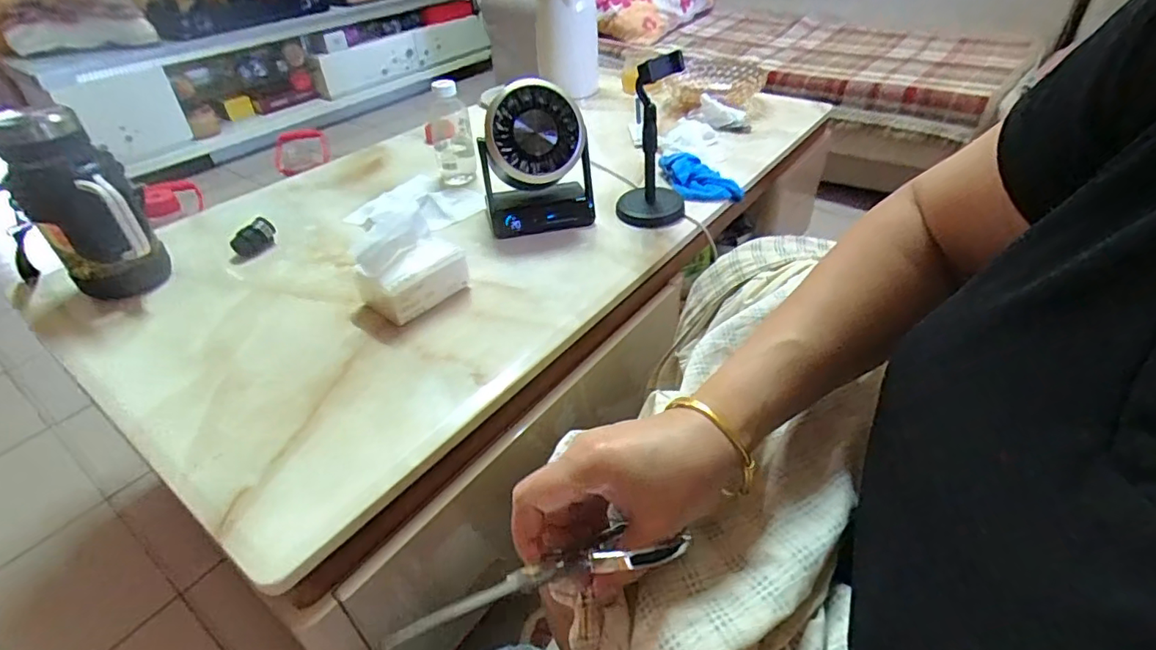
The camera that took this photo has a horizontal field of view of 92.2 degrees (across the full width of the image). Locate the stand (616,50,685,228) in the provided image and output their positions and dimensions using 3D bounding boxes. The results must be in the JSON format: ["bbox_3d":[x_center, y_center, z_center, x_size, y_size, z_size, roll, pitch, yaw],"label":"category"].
[{"bbox_3d":[0.114,-0.276,0.846,0.106,0.240,0.101,2,39,6],"label":"stand"}]

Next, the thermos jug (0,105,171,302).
[{"bbox_3d":[-0.608,-0.138,0.692,0.112,0.235,0.097,-32,47,-32],"label":"thermos jug"}]

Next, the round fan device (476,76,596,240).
[{"bbox_3d":[-0.062,-0.244,0.836,0.163,0.201,0.094,-12,39,-11],"label":"round fan device"}]

